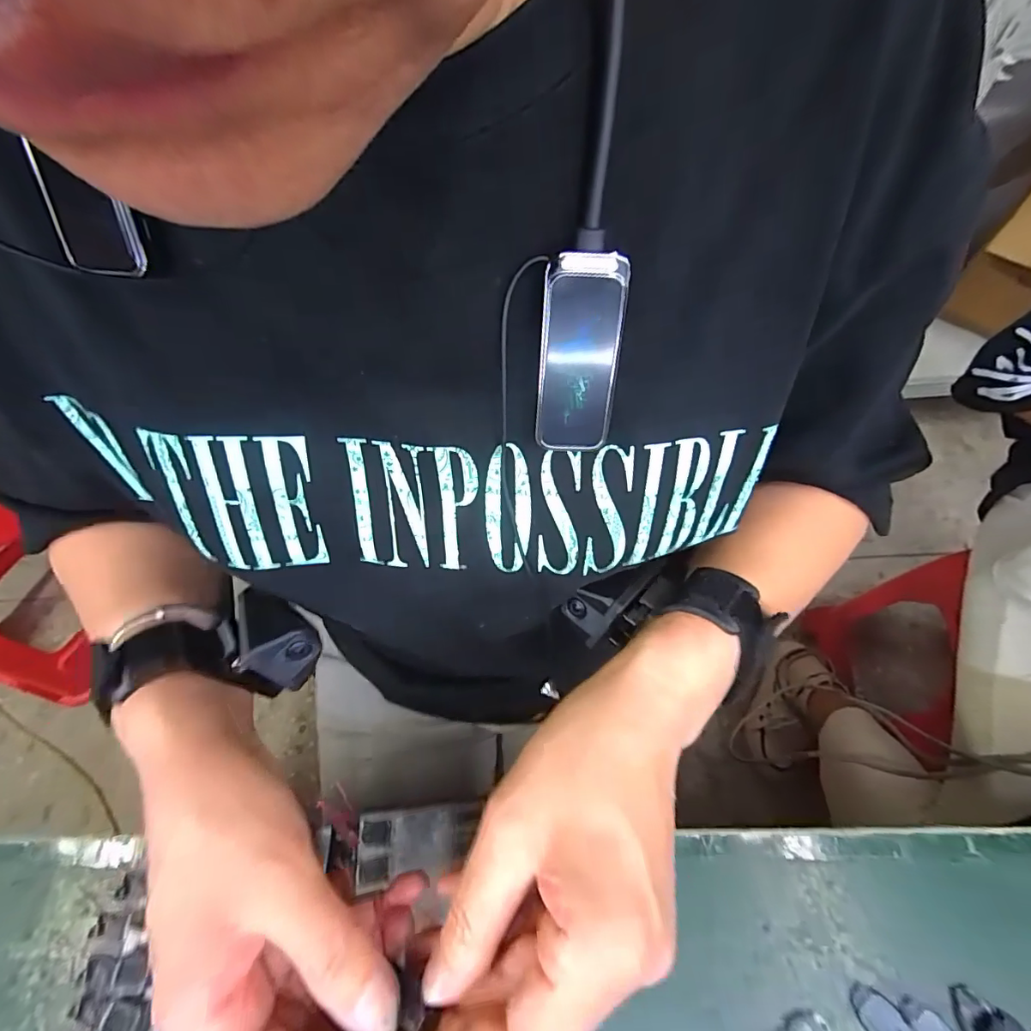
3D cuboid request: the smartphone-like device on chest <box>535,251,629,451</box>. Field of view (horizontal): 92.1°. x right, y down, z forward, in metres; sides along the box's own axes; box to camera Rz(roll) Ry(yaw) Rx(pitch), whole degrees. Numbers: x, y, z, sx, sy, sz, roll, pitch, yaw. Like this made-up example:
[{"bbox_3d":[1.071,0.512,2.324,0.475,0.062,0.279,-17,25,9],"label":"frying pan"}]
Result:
[{"bbox_3d":[0.022,-0.053,0.170,0.027,0.064,0.006,7,30,8],"label":"smartphone-like device on chest"}]

